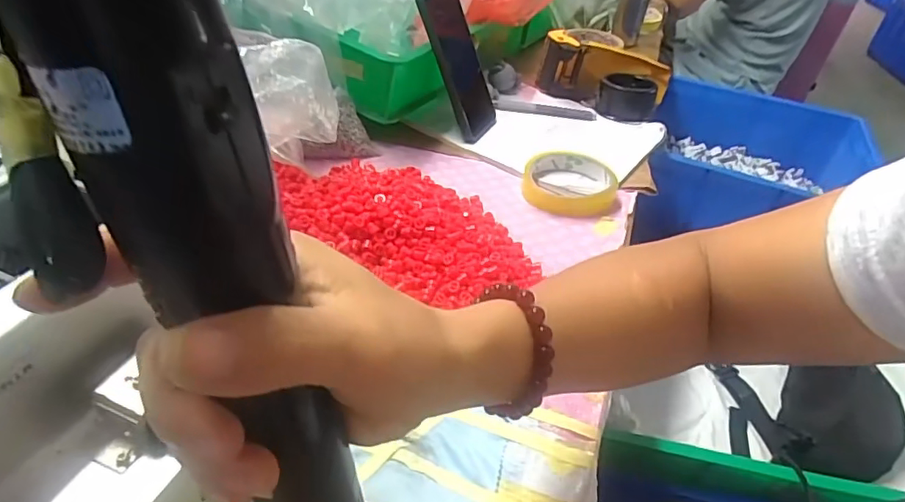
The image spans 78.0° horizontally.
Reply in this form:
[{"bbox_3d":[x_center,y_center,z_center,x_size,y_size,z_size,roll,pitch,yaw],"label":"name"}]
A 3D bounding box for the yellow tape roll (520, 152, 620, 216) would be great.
[{"bbox_3d":[0.117,-0.067,0.562,0.089,0.024,0.089,4,40,-4],"label":"yellow tape roll"}]

